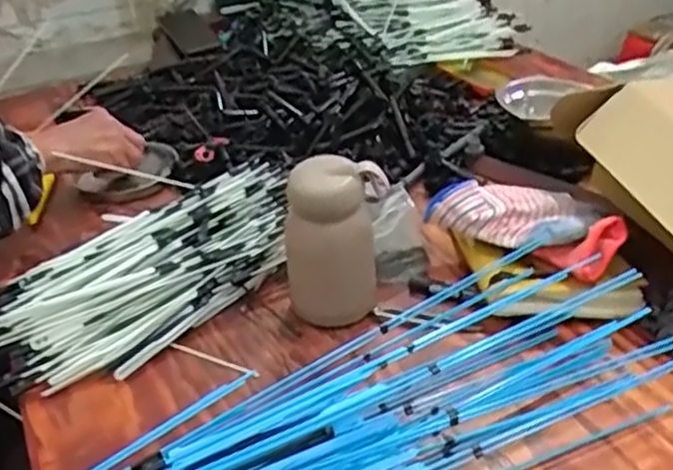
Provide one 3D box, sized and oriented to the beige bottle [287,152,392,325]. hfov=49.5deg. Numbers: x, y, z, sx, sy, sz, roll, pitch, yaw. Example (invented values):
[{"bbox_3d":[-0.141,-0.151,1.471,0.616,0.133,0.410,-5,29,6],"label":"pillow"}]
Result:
[{"bbox_3d":[0.001,0.007,0.648,0.087,0.136,0.068,7,35,16],"label":"beige bottle"}]

